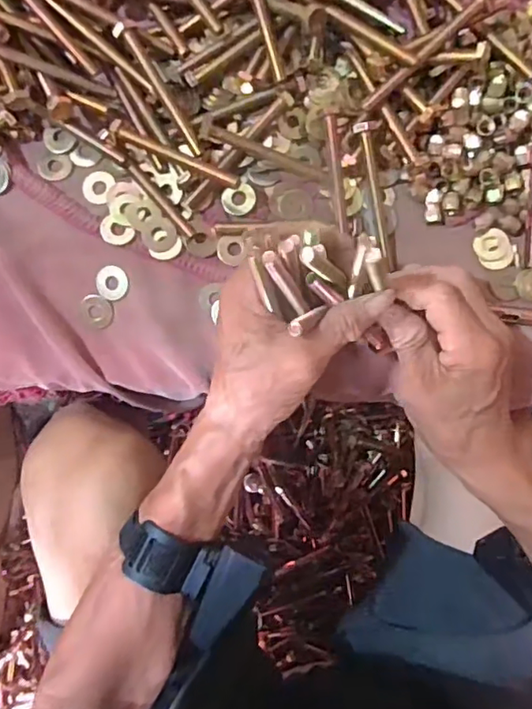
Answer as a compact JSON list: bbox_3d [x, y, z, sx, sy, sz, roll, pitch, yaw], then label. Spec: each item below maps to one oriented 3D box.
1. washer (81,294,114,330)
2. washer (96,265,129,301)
[{"bbox_3d":[-0.125,-0.032,0.420,0.024,0.004,0.025,0,89,1],"label":"washer"},{"bbox_3d":[-0.116,-0.054,0.425,0.025,0.004,0.025,0,89,1],"label":"washer"}]

